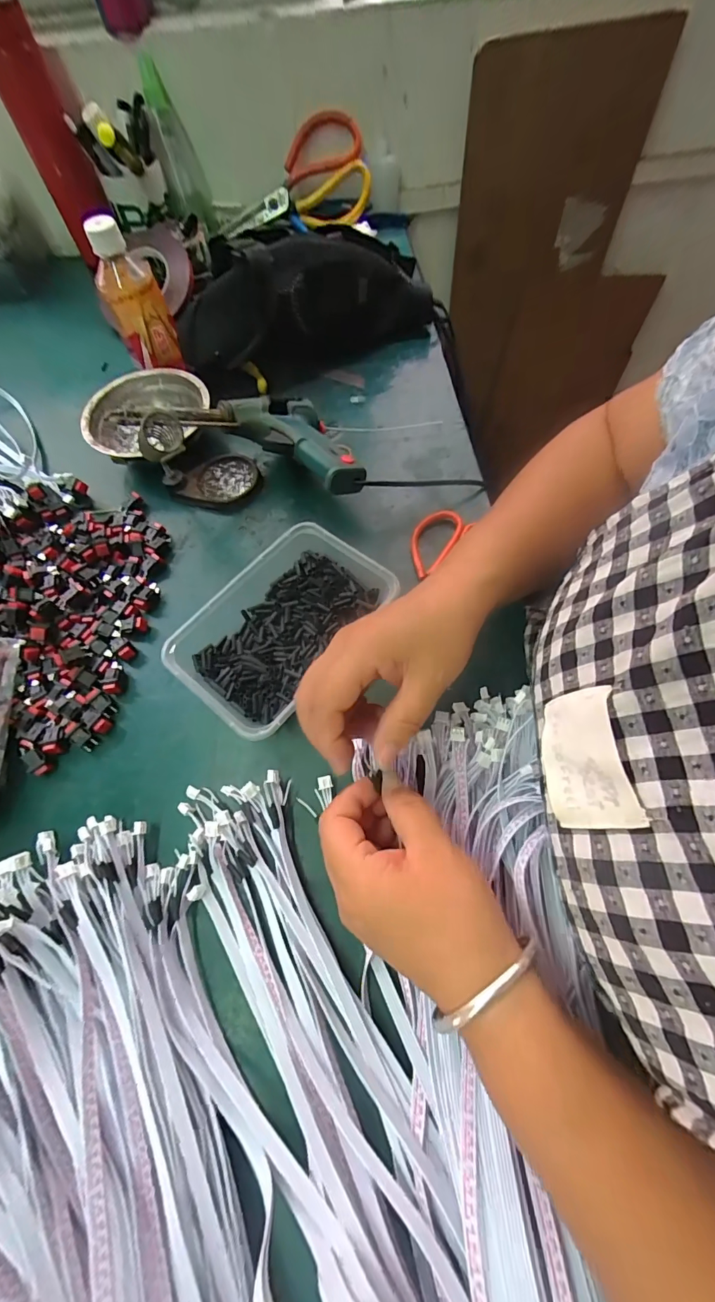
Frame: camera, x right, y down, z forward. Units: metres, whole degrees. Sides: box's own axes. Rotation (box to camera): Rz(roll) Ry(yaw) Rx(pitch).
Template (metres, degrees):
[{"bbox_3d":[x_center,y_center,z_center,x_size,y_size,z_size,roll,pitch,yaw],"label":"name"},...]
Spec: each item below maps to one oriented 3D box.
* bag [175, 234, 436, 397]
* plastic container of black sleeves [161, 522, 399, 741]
[{"bbox_3d":[-0.049,-0.361,0.449,0.268,0.114,0.052,-25,66,-8],"label":"bag"},{"bbox_3d":[-0.058,-0.023,0.343,0.117,0.038,0.170,35,71,18],"label":"plastic container of black sleeves"}]

